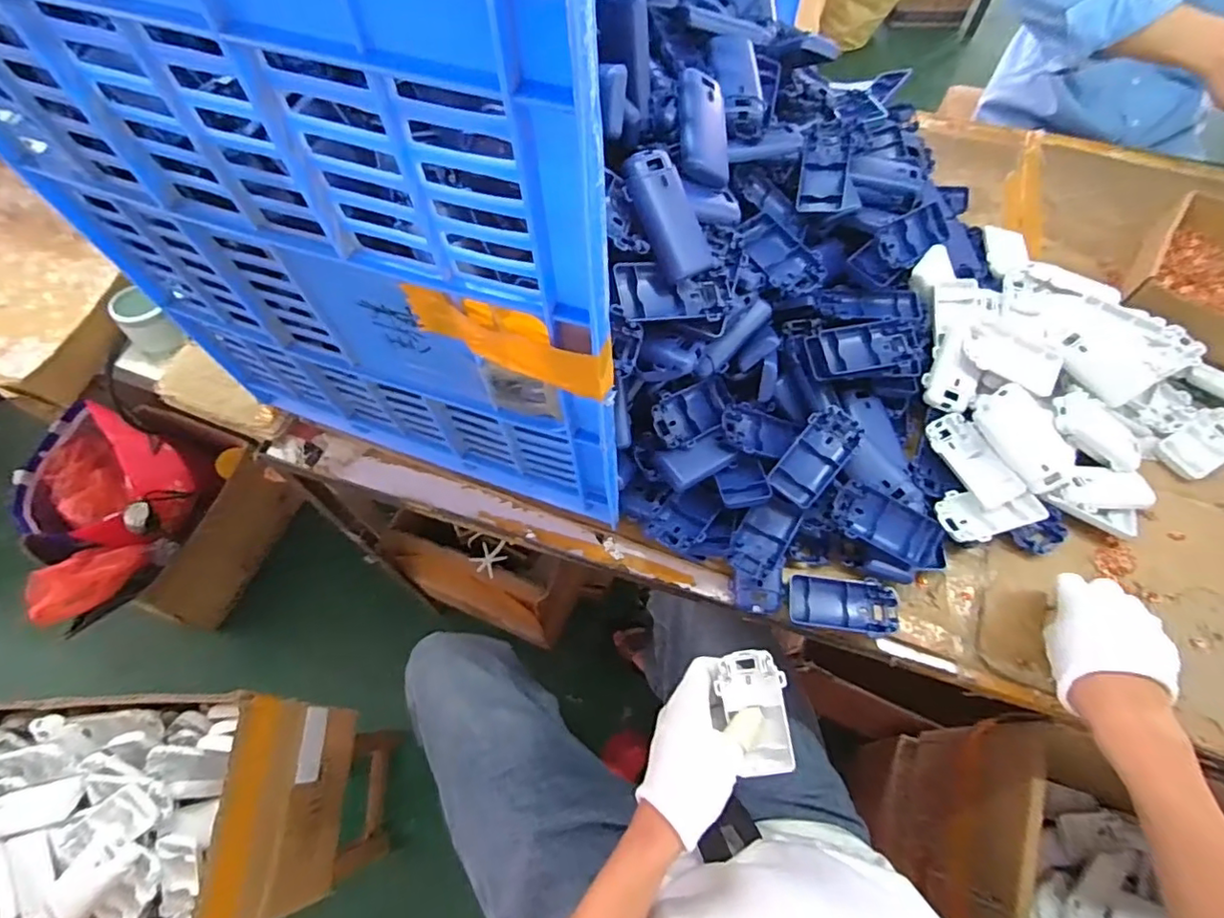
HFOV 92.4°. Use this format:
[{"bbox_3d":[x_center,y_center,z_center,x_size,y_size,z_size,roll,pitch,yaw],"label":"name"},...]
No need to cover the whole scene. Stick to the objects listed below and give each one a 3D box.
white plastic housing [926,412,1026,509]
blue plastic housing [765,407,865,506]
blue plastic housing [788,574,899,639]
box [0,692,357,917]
[{"bbox_3d":[0.346,-0.001,0.564,0.043,0.014,0.098,-24,65,-11],"label":"white plastic housing"},{"bbox_3d":[0.190,-0.004,0.543,0.045,0.018,0.095,37,86,18],"label":"blue plastic housing"},{"bbox_3d":[0.211,0.131,0.533,0.095,0.013,0.048,9,63,6],"label":"blue plastic housing"},{"bbox_3d":[-0.556,0.389,0.646,0.425,0.224,0.222,-1,63,0],"label":"box"}]

